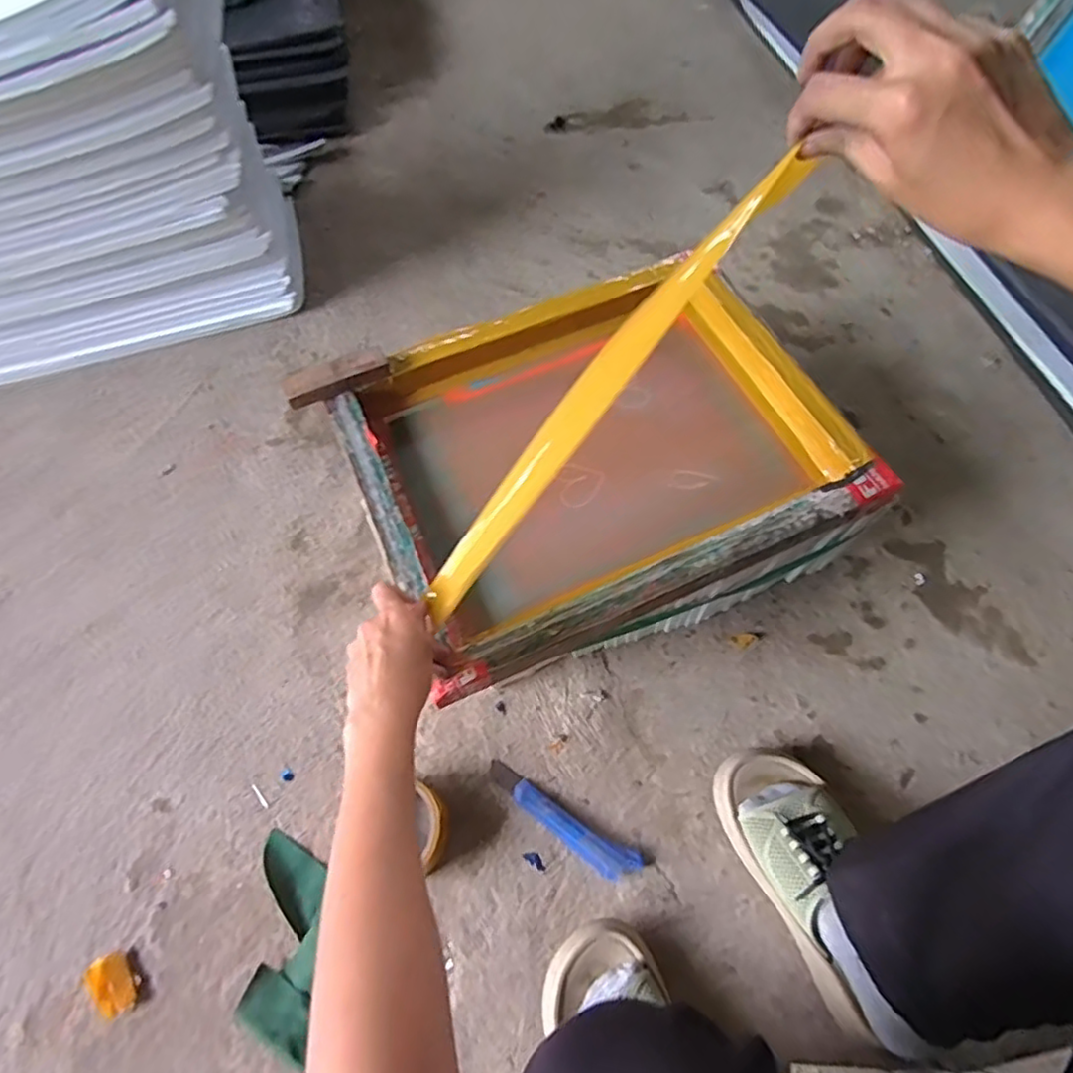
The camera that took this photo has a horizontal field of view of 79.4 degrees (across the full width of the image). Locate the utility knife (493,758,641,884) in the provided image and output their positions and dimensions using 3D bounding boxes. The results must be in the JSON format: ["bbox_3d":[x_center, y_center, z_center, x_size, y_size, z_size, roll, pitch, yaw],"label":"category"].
[{"bbox_3d":[0.022,0.272,0.614,0.163,0.015,0.033,28,65,15],"label":"utility knife"}]

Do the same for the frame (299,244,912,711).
[{"bbox_3d":[0.052,-0.087,0.627,0.438,0.055,0.347,-22,66,-10],"label":"frame"}]

